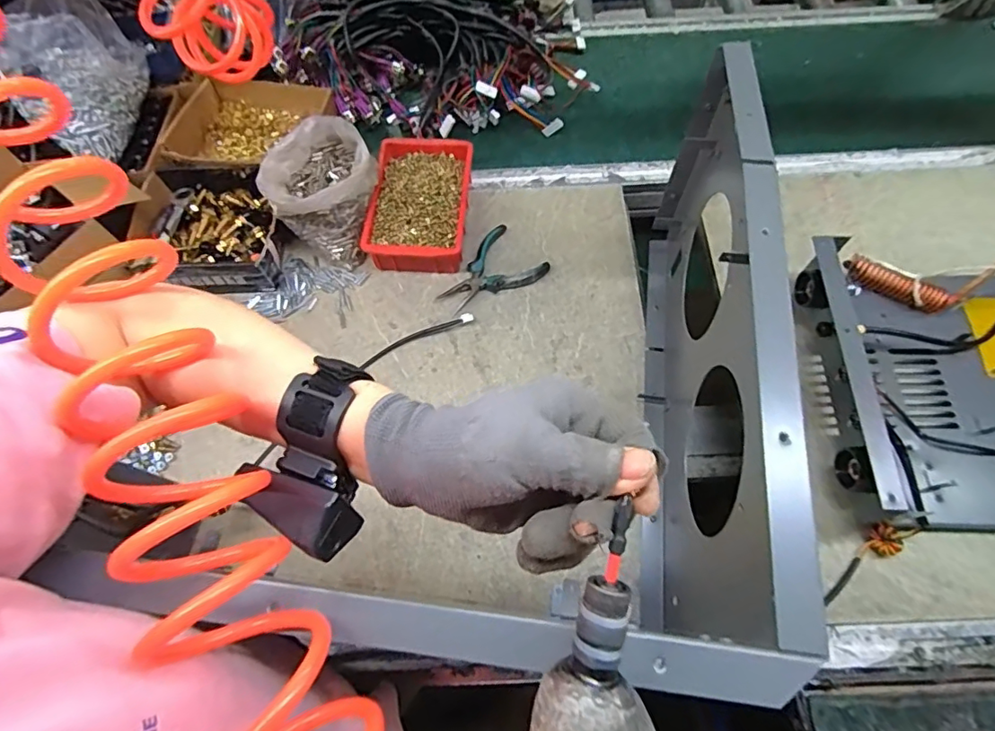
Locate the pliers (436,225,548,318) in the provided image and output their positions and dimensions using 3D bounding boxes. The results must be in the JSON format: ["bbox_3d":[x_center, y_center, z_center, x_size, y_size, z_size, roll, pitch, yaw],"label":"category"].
[{"bbox_3d":[-0.010,-0.122,0.724,0.100,0.012,0.142,41,74,18],"label":"pliers"}]

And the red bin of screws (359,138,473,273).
[{"bbox_3d":[-0.108,-0.231,0.752,0.134,0.063,0.209,3,66,3],"label":"red bin of screws"}]

